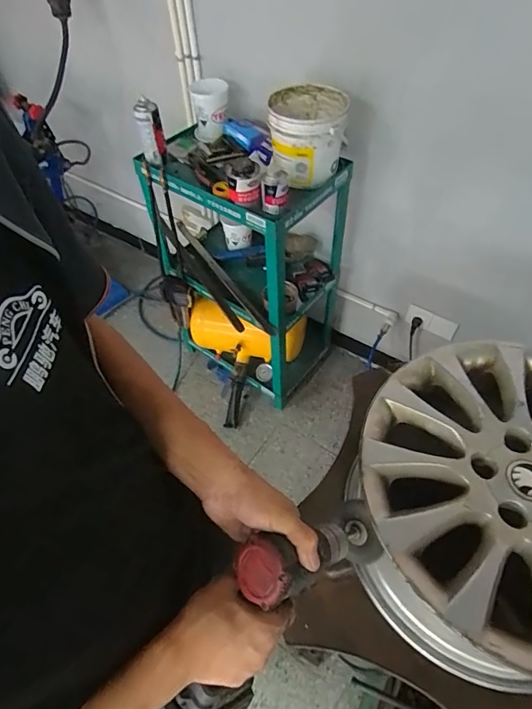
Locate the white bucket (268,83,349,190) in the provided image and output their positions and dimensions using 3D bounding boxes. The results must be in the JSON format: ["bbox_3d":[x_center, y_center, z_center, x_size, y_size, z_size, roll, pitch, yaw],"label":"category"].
[{"bbox_3d":[0.111,-0.581,1.190,0.198,0.184,0.212,2,53,4],"label":"white bucket"}]

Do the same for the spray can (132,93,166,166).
[{"bbox_3d":[-0.322,-0.624,1.238,0.066,0.164,0.050,-18,54,-11],"label":"spray can"}]

